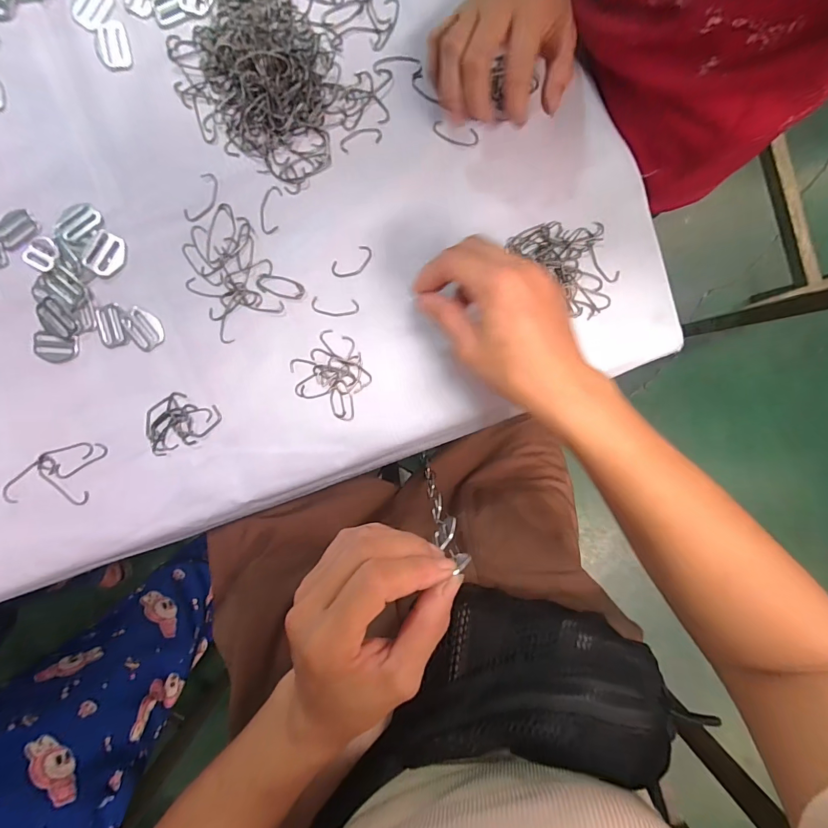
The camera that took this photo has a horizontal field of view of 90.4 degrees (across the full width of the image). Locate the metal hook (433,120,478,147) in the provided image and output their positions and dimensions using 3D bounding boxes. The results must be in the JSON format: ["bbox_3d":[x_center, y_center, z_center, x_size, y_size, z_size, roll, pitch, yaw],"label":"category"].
[{"bbox_3d":[0.033,-0.217,0.319,0.036,0.004,0.014,12,92,-4],"label":"metal hook"}]

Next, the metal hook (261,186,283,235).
[{"bbox_3d":[-0.112,-0.158,0.319,0.015,0.004,0.036,8,92,-3],"label":"metal hook"}]

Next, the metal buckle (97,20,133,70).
[{"bbox_3d":[-0.227,-0.280,0.311,0.022,0.004,0.034,-13,93,-2],"label":"metal buckle"}]

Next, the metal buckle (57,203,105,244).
[{"bbox_3d":[-0.254,-0.146,0.313,0.032,0.006,0.024,-37,94,-1],"label":"metal buckle"}]

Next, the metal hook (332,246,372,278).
[{"bbox_3d":[-0.048,-0.119,0.324,0.034,0.004,0.017,-33,94,-1],"label":"metal hook"}]

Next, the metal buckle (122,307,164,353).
[{"bbox_3d":[-0.210,-0.067,0.318,0.022,0.004,0.034,-36,94,-1],"label":"metal buckle"}]

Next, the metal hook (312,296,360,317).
[{"bbox_3d":[-0.062,-0.084,0.325,0.037,0.004,0.014,3,93,-3],"label":"metal hook"}]

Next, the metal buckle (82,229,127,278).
[{"bbox_3d":[-0.235,-0.122,0.312,0.021,0.004,0.032,28,91,-4],"label":"metal buckle"}]

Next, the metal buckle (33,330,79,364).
[{"bbox_3d":[-0.276,-0.051,0.317,0.031,0.006,0.022,8,92,-3],"label":"metal buckle"}]

